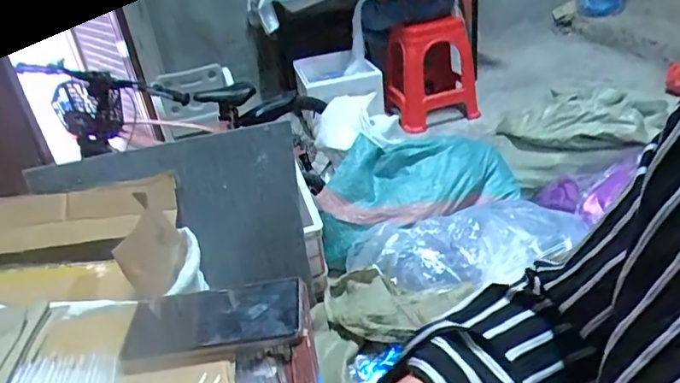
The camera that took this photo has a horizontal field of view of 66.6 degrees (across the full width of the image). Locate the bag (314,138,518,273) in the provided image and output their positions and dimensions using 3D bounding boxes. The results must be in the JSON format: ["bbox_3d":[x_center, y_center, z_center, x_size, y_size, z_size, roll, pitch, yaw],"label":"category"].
[{"bbox_3d":[0.246,-0.001,1.677,0.667,0.237,0.340,-15,31,-12],"label":"bag"}]

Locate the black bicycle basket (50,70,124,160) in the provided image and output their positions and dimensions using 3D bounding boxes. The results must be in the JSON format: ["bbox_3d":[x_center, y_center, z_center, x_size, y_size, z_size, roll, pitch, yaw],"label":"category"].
[{"bbox_3d":[-0.726,-0.228,1.531,0.176,0.214,0.131,-25,35,-28],"label":"black bicycle basket"}]

